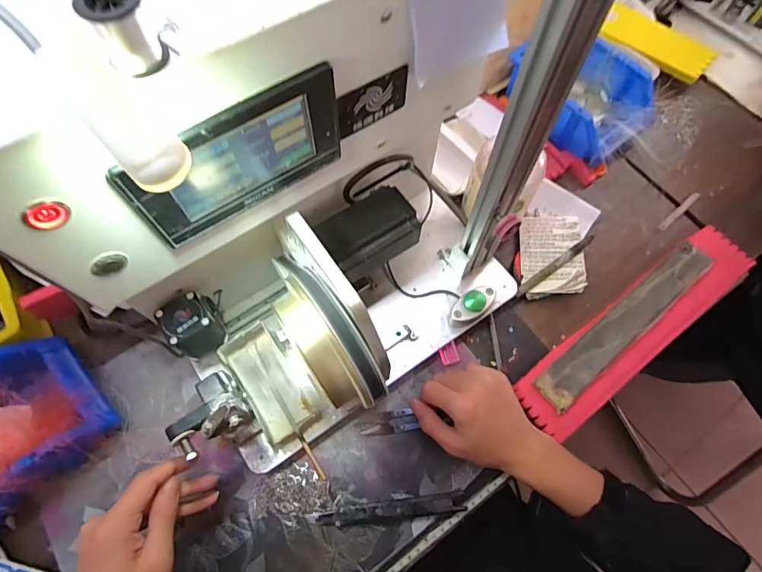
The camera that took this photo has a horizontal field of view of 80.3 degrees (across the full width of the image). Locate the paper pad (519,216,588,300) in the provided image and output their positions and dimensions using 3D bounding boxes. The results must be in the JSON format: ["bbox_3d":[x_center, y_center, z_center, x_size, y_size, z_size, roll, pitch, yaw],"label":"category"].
[{"bbox_3d":[0.208,-0.039,0.552,0.071,0.018,0.108,-1,62,16],"label":"paper pad"}]

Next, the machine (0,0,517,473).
[{"bbox_3d":[-0.046,-0.055,0.362,0.337,0.341,0.250,-40,73,-16],"label":"machine"}]

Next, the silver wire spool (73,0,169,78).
[{"bbox_3d":[-0.114,-0.114,0.201,0.025,0.033,0.020,-30,71,-13],"label":"silver wire spool"}]

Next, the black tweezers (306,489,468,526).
[{"bbox_3d":[0.007,0.223,0.447,0.153,0.015,0.018,-6,67,-4],"label":"black tweezers"}]

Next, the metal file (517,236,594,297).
[{"bbox_3d":[0.206,-0.024,0.537,0.112,0.006,0.013,-38,61,-3],"label":"metal file"}]

